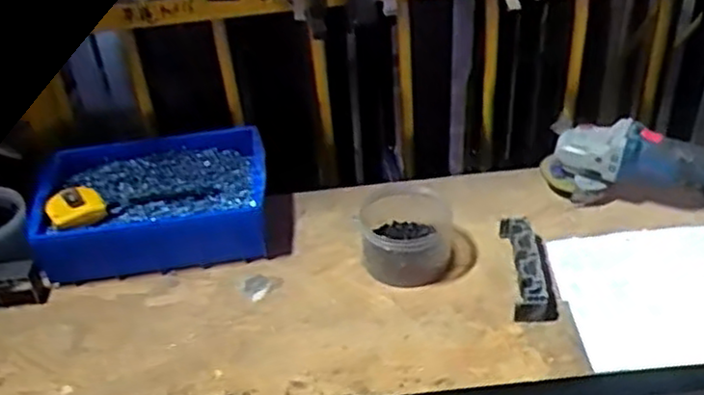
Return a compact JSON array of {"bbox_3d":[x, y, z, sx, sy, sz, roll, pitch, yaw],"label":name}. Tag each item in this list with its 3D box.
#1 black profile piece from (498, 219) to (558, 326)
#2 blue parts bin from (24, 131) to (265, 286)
[{"bbox_3d":[0.218,0.085,0.927,0.054,0.045,0.162,-1,38,4],"label":"black profile piece"},{"bbox_3d":[-0.264,-0.002,1.017,0.292,0.086,0.208,-8,39,-4],"label":"blue parts bin"}]

